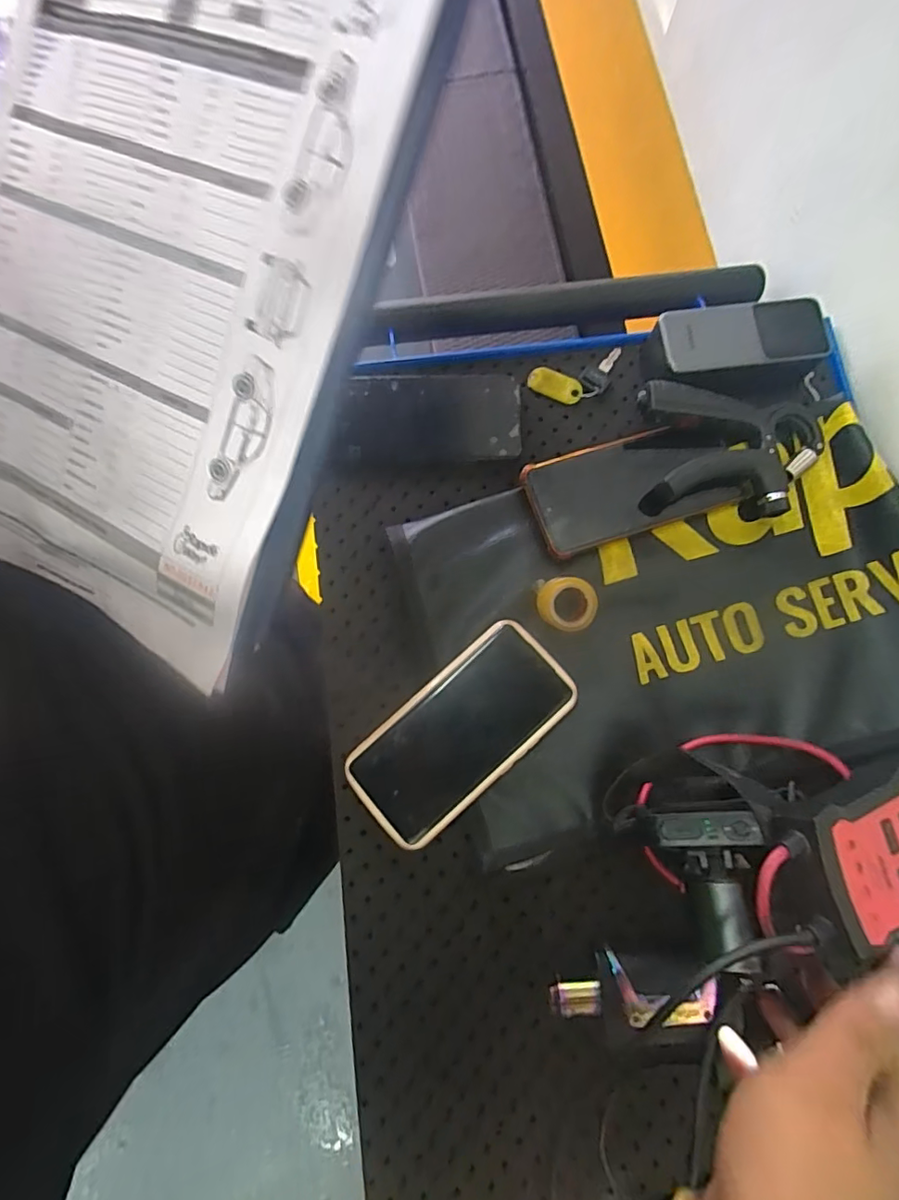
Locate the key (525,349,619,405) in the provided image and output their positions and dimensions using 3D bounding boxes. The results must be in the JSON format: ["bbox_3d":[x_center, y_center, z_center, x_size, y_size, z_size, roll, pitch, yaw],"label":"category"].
[{"bbox_3d":[0.110,-0.188,0.469,0.081,0.006,0.037,-15,81,-3],"label":"key"}]

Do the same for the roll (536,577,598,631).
[{"bbox_3d":[0.087,0.004,0.409,0.041,0.027,0.037,5,80,0],"label":"roll"}]

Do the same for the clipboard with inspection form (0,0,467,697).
[{"bbox_3d":[-0.132,-0.164,0.238,0.224,0.010,0.361,28,105,14],"label":"clipboard with inspection form"}]

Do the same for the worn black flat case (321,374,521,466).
[{"bbox_3d":[-0.021,-0.152,0.460,0.159,0.010,0.079,-2,80,-1],"label":"worn black flat case"}]

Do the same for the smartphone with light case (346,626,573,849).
[{"bbox_3d":[0.008,0.095,0.398,0.165,0.017,0.081,-40,83,-7],"label":"smartphone with light case"}]

